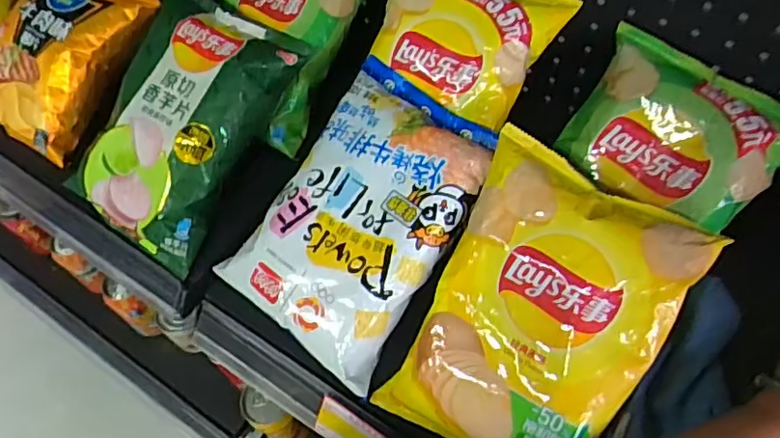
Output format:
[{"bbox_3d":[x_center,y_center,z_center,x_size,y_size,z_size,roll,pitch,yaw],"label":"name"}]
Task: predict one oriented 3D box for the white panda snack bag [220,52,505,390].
[{"bbox_3d":[-0.022,-0.005,0.484,0.161,0.055,0.231,33,88,19],"label":"white panda snack bag"}]

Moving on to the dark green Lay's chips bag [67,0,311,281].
[{"bbox_3d":[-0.194,-0.087,0.543,0.159,0.067,0.234,27,91,9],"label":"dark green Lay's chips bag"}]

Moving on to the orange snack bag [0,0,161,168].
[{"bbox_3d":[-0.349,-0.174,0.609,0.161,0.050,0.196,30,91,24],"label":"orange snack bag"}]

